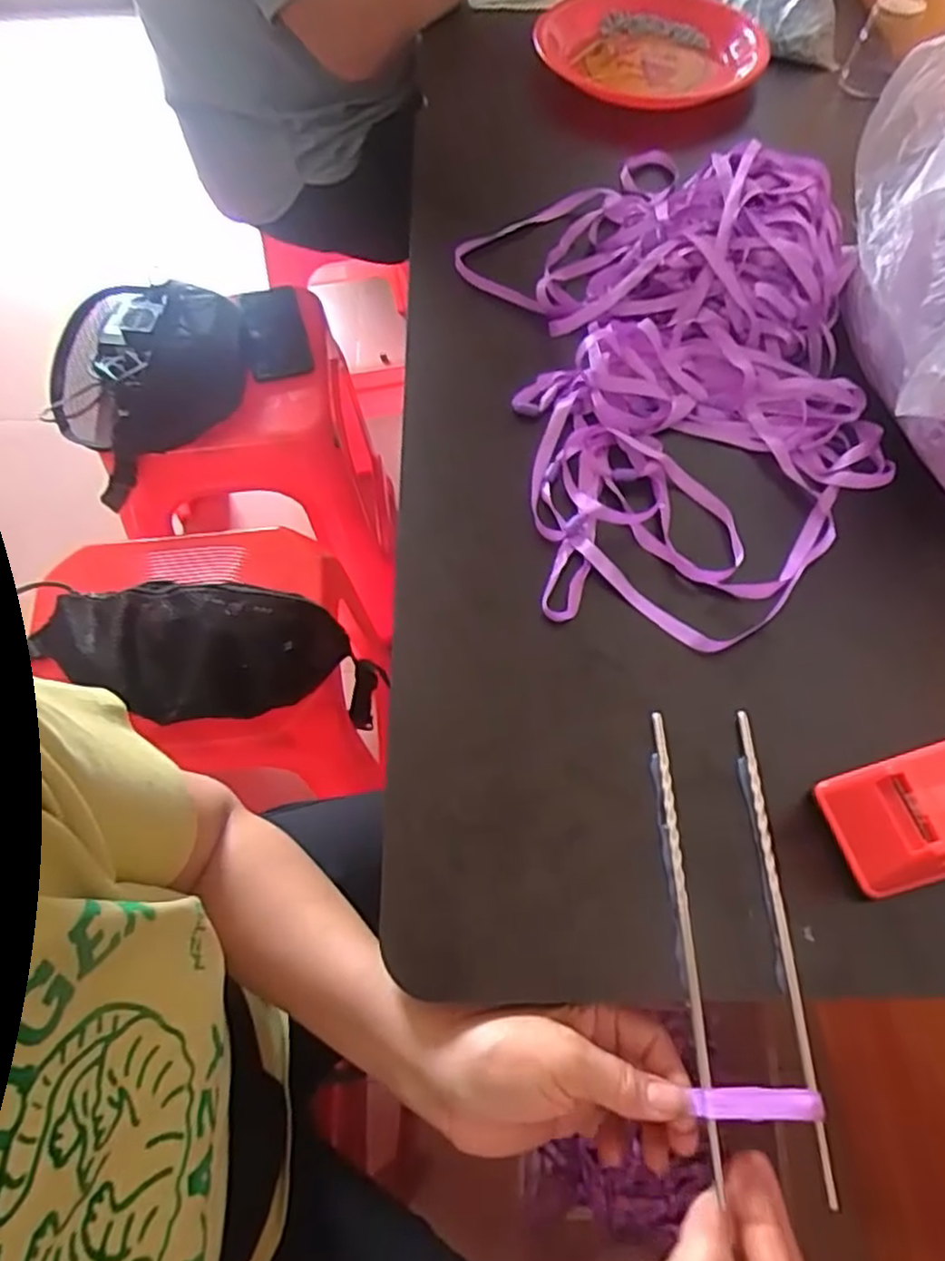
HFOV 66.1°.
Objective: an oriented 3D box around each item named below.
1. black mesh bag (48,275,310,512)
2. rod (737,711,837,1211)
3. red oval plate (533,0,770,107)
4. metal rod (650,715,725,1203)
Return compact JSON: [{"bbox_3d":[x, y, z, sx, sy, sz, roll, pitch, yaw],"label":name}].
[{"bbox_3d":[-0.368,-0.347,0.917,0.329,0.081,0.253,-26,67,-13],"label":"black mesh bag"},{"bbox_3d":[0.154,0.143,0.365,0.007,0.007,0.213,0,61,0],"label":"rod"},{"bbox_3d":[0.185,-0.624,0.767,0.231,0.045,0.203,9,60,4],"label":"red oval plate"},{"bbox_3d":[0.107,0.144,0.366,0.007,0.009,0.215,0,63,-1],"label":"metal rod"}]

